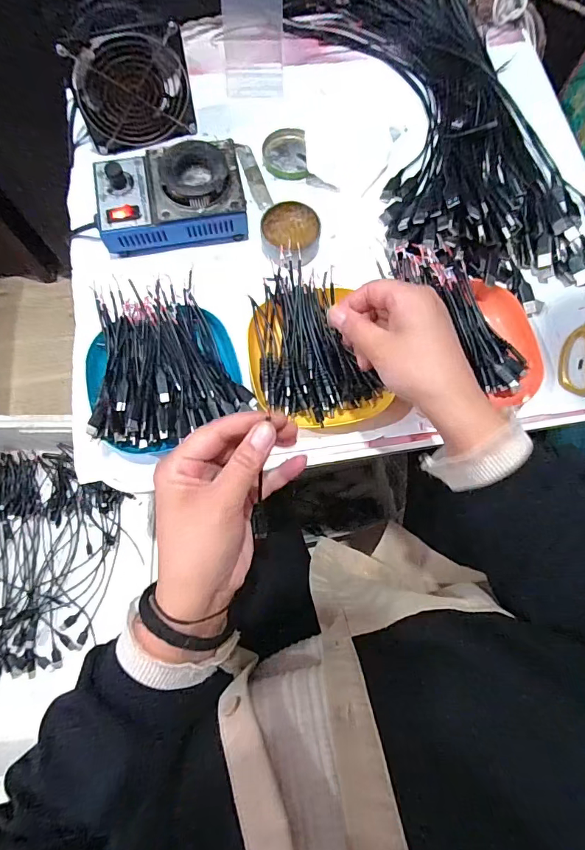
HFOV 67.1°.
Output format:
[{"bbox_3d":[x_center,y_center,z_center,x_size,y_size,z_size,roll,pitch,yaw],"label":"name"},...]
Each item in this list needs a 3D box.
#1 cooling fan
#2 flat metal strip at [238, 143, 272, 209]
[{"bbox_3d":[-0.166,-0.352,0.470,0.119,0.111,0.035,-18,77,-6],"label":"cooling fan"},{"bbox_3d":[-0.044,-0.287,0.509,0.018,0.006,0.086,-20,77,-6],"label":"flat metal strip"}]

